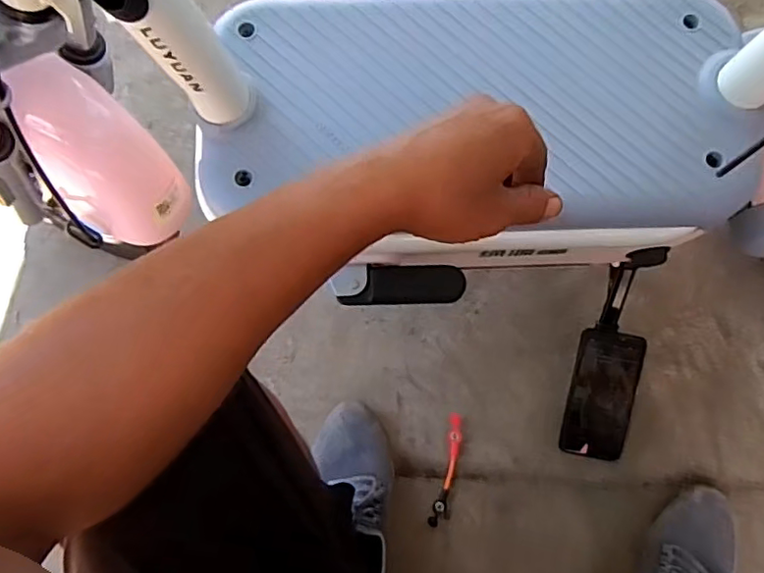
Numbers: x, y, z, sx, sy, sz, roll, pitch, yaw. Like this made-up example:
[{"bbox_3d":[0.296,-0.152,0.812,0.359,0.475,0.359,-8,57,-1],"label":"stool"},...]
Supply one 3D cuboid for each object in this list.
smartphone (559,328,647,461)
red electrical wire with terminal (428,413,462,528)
[{"bbox_3d":[0.287,0.142,0.753,0.079,0.010,0.166,10,98,11],"label":"smartphone"},{"bbox_3d":[0.088,0.242,0.764,0.023,0.014,0.144,13,71,6],"label":"red electrical wire with terminal"}]

